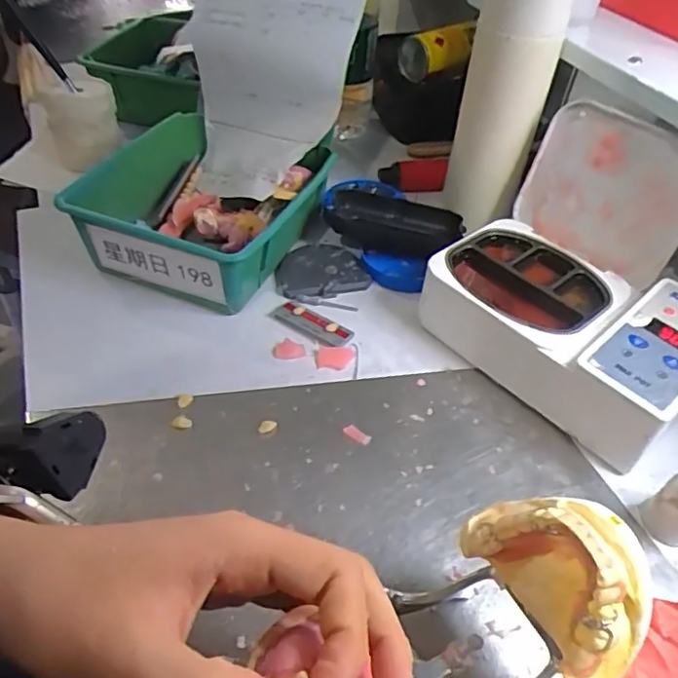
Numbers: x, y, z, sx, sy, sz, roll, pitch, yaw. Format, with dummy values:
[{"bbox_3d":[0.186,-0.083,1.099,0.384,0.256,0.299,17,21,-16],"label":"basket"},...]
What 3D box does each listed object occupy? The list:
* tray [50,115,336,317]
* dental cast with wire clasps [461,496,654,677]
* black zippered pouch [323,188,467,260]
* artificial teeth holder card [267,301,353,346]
[{"bbox_3d":[-0.107,-0.106,0.481,0.160,0.072,0.178,17,47,11],"label":"tray"},{"bbox_3d":[0.092,0.095,0.237,0.029,0.055,0.074,2,36,-42],"label":"dental cast with wire clasps"},{"bbox_3d":[0.048,-0.101,0.508,0.117,0.035,0.054,14,46,8],"label":"black zippered pouch"},{"bbox_3d":[-0.021,-0.010,0.434,0.063,0.008,0.024,23,48,16],"label":"artificial teeth holder card"}]

